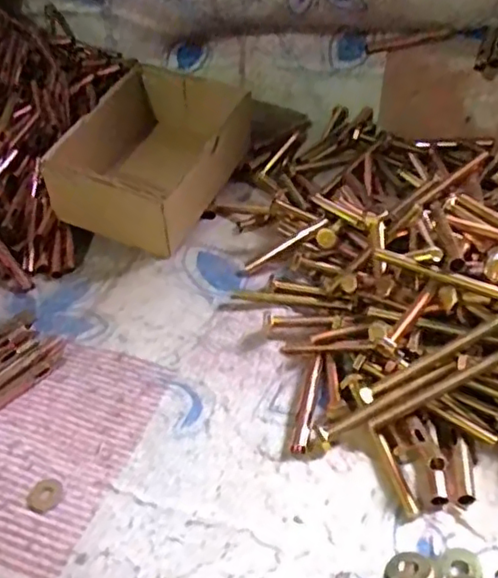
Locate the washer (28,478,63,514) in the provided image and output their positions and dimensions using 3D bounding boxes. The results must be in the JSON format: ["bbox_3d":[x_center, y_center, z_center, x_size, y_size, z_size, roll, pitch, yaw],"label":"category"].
[{"bbox_3d":[-0.133,0.134,0.404,0.022,0.004,0.020,-4,41,3],"label":"washer"}]

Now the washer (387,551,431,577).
[{"bbox_3d":[0.090,0.158,0.350,0.024,0.004,0.023,-9,24,4],"label":"washer"}]

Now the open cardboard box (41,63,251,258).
[{"bbox_3d":[-0.091,-0.131,0.618,0.128,0.100,0.189,17,47,25],"label":"open cardboard box"}]

